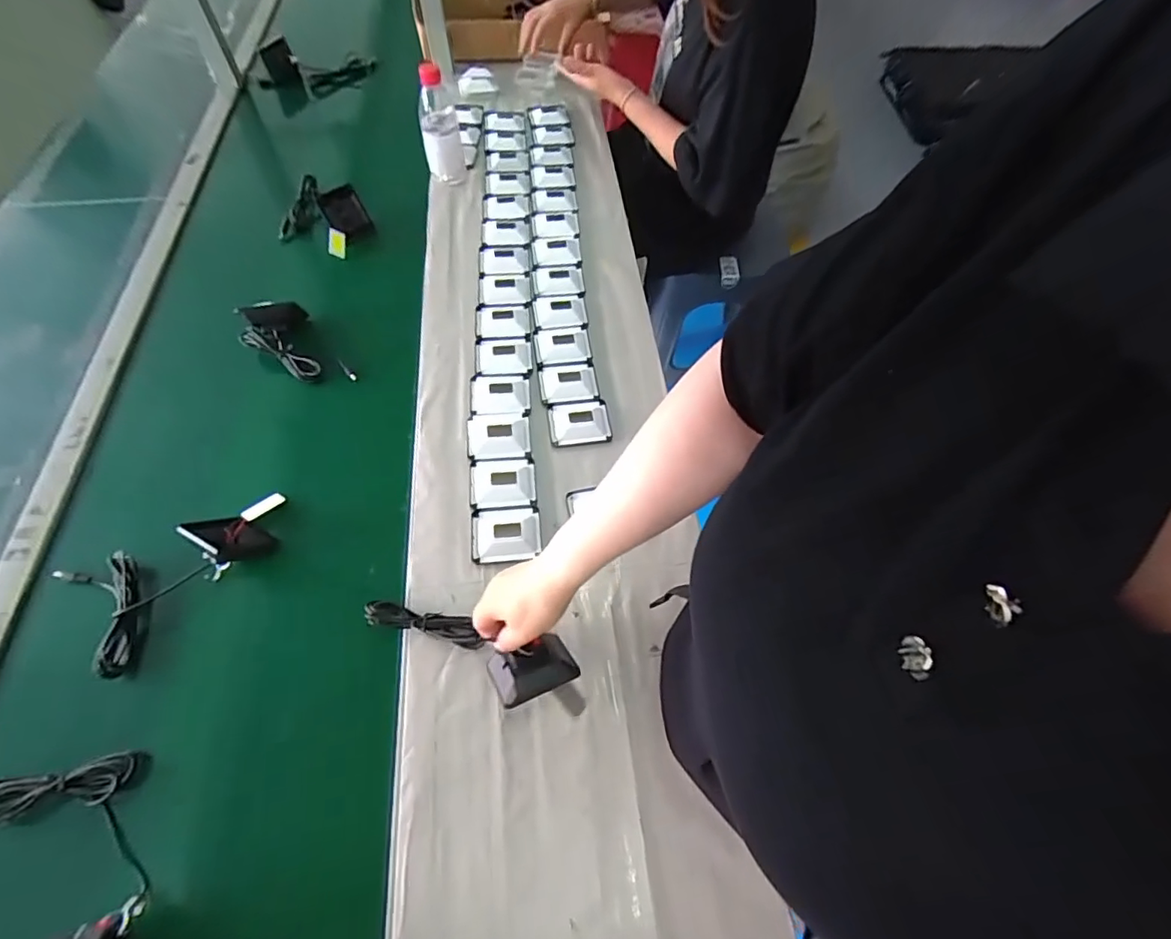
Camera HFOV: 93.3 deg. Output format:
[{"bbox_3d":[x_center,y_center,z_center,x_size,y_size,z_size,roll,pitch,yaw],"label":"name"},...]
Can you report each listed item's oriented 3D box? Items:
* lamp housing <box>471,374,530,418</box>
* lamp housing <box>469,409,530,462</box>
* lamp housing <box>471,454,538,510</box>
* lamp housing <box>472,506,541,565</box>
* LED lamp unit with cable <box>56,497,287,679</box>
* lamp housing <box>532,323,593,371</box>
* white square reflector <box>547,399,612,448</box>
[{"bbox_3d":[-0.115,-0.105,0.739,0.075,0.021,0.069,-4,59,-4],"label":"lamp housing"},{"bbox_3d":[-0.112,-0.046,0.709,0.078,0.022,0.068,-5,59,-4],"label":"lamp housing"},{"bbox_3d":[-0.102,0.014,0.680,0.075,0.018,0.069,-7,59,-5],"label":"lamp housing"},{"bbox_3d":[-0.092,0.071,0.639,0.078,0.020,0.067,-7,59,-5],"label":"lamp housing"},{"bbox_3d":[-0.458,0.085,0.608,0.145,0.062,0.225,36,65,19],"label":"LED lamp unit with cable"},{"bbox_3d":[-0.032,-0.179,0.793,0.078,0.017,0.070,-7,59,-6],"label":"lamp housing"},{"bbox_3d":[-0.008,-0.067,0.725,0.079,0.018,0.067,-7,59,-6],"label":"white square reflector"}]

